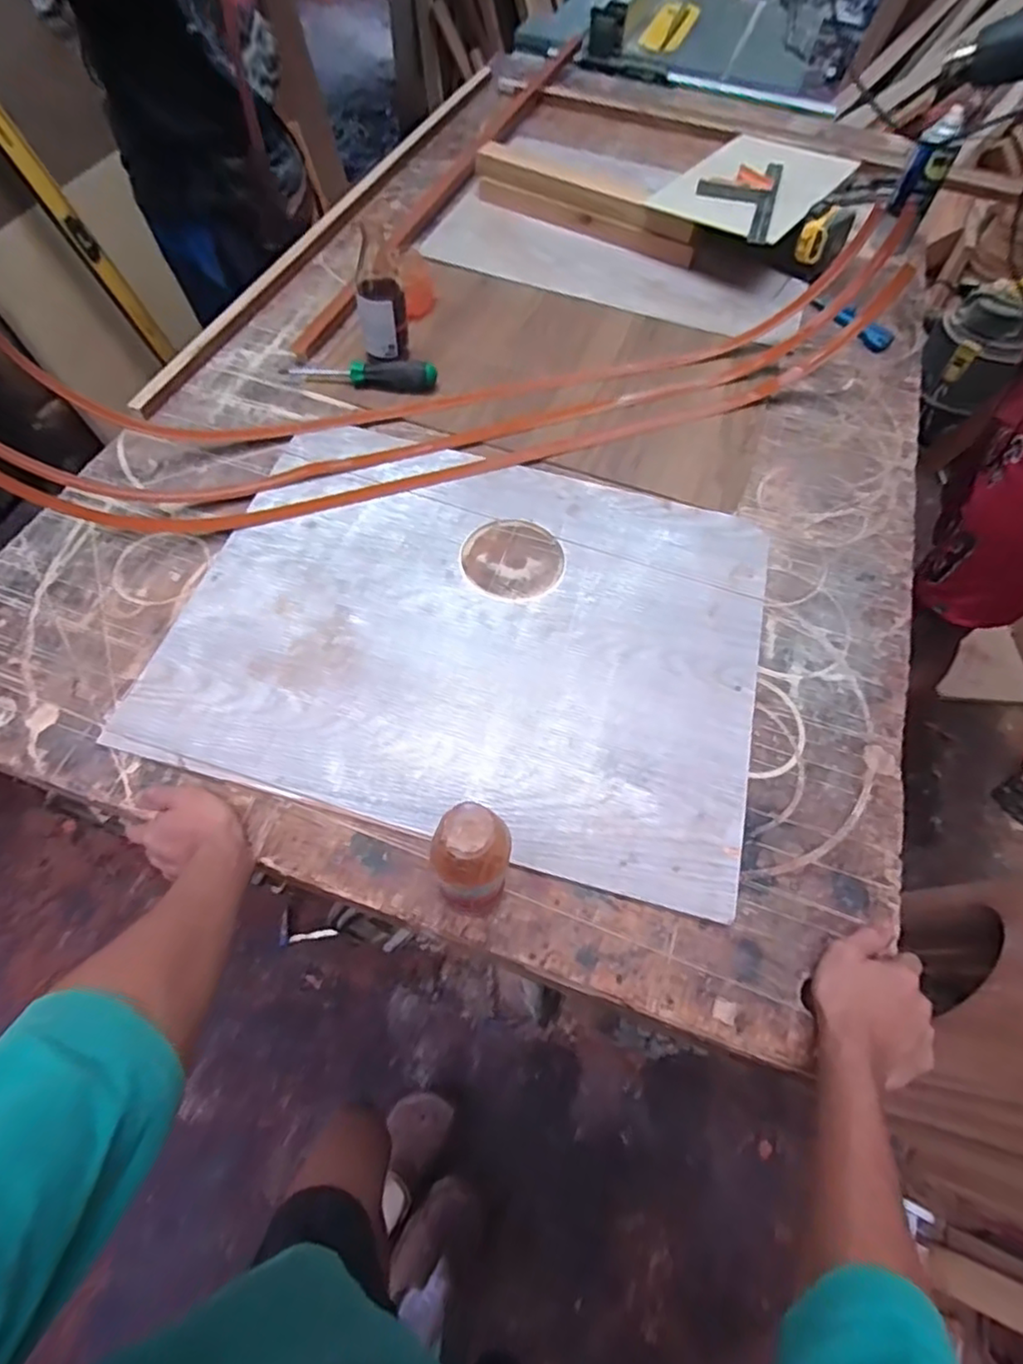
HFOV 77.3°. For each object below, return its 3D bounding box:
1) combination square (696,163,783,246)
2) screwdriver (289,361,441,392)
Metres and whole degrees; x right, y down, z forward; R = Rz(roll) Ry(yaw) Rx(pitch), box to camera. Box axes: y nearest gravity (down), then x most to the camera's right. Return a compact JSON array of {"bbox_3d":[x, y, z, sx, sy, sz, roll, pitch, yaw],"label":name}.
[{"bbox_3d":[0.350,-0.759,0.993,0.119,0.020,0.260,17,61,6],"label":"combination square"},{"bbox_3d":[-0.201,-0.411,0.852,0.199,0.027,0.040,8,60,2],"label":"screwdriver"}]

